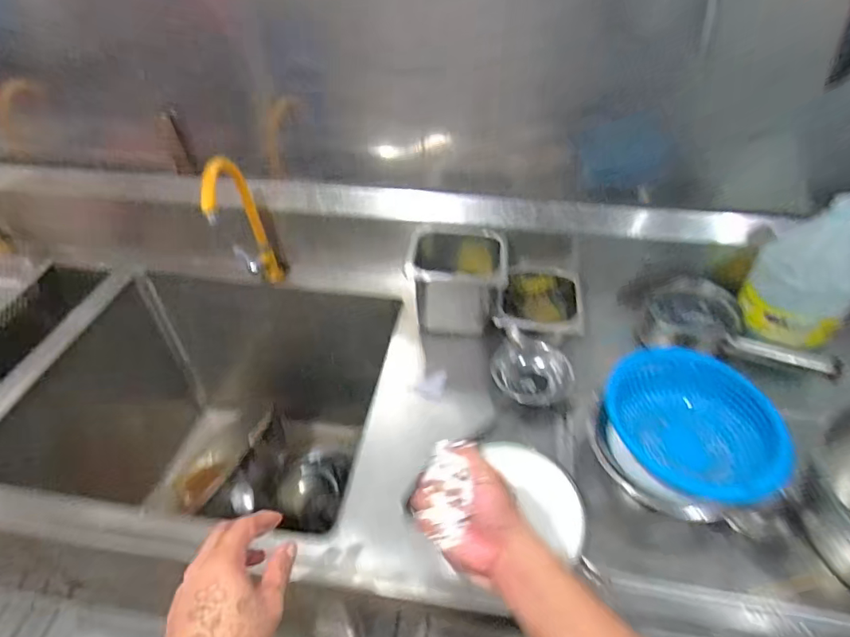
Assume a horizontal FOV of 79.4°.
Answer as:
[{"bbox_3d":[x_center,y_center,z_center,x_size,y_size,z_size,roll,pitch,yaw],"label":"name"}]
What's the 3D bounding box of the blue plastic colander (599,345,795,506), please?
[{"bbox_3d":[0.370,0.139,0.705,0.242,0.095,0.190,31,76,35],"label":"blue plastic colander"}]

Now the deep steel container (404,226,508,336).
[{"bbox_3d":[0.064,-0.083,0.971,0.169,0.142,0.175,6,43,9],"label":"deep steel container"}]

